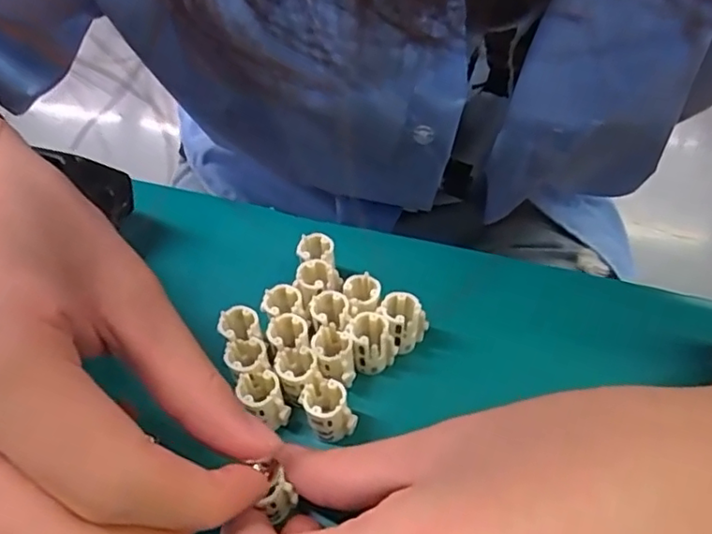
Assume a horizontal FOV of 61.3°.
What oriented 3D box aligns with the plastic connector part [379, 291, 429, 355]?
[{"bbox_3d":[0.017,0.022,0.226,0.016,0.020,0.016,-36,58,-22],"label":"plastic connector part"}]

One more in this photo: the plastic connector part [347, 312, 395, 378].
[{"bbox_3d":[0.006,0.028,0.223,0.015,0.019,0.016,-2,52,3],"label":"plastic connector part"}]

